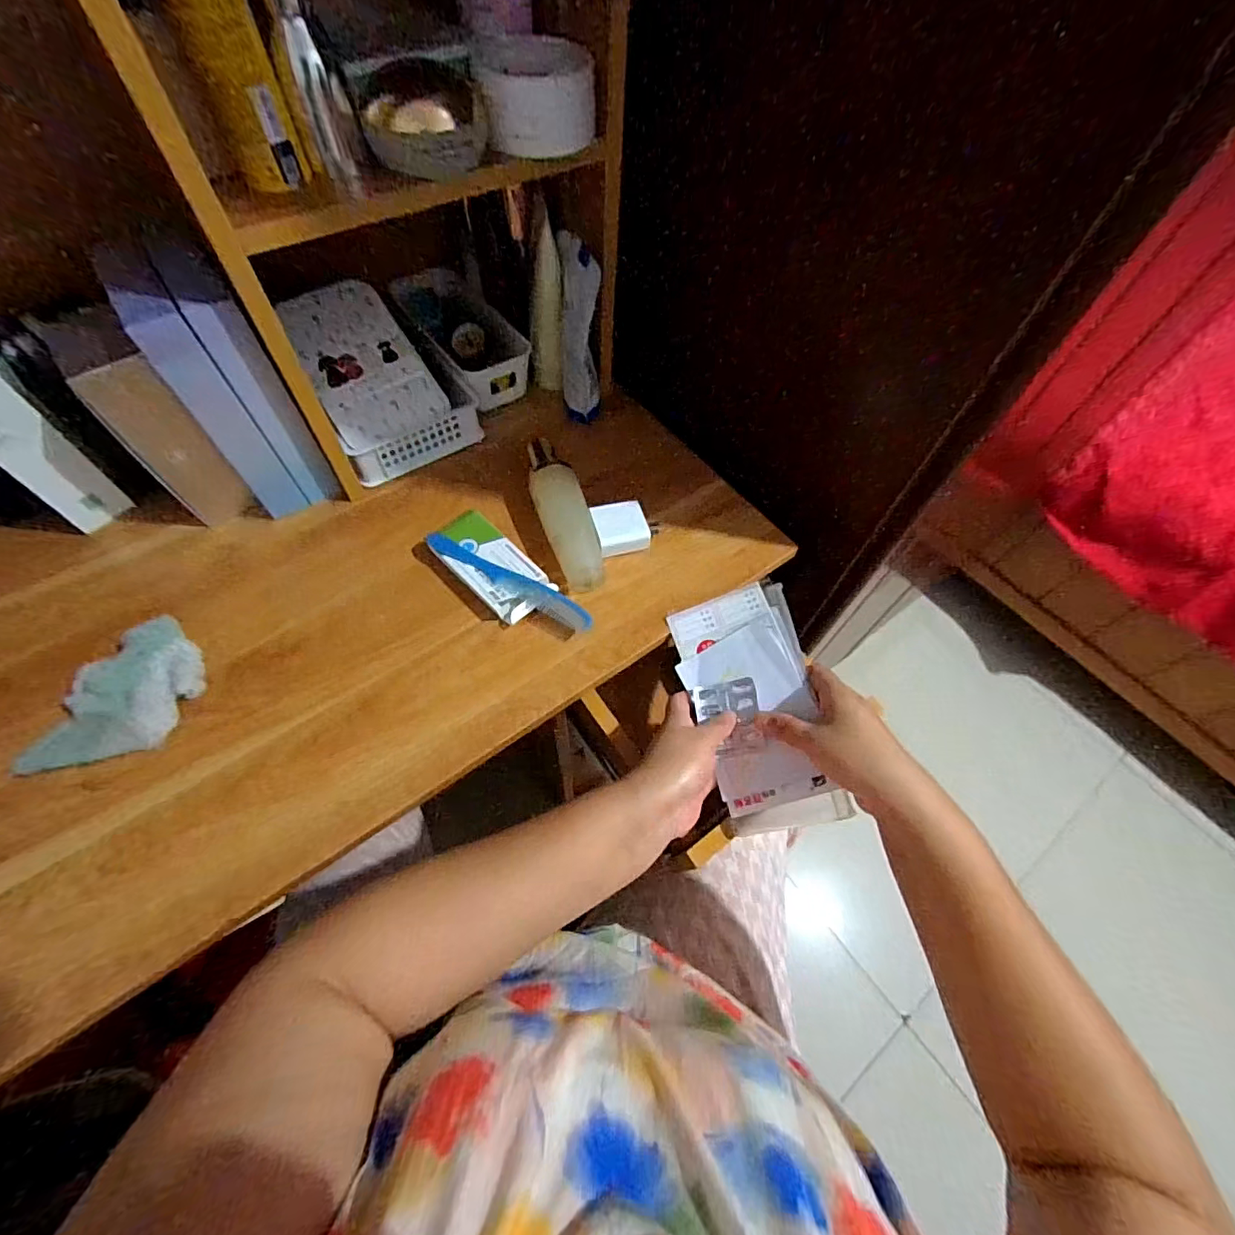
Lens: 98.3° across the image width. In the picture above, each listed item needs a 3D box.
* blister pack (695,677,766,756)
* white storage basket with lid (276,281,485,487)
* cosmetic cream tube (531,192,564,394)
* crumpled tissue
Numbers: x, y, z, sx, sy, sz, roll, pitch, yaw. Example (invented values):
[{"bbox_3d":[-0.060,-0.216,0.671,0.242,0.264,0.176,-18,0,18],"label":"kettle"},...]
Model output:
[{"bbox_3d":[0.095,0.085,0.455,0.052,0.011,0.062,-15,63,18],"label":"blister pack"},{"bbox_3d":[-0.242,-0.247,0.565,0.144,0.125,0.140,-30,66,-19],"label":"white storage basket with lid"},{"bbox_3d":[-0.076,-0.329,0.566,0.035,0.170,0.040,-7,61,-7],"label":"cosmetic cream tube"},{"bbox_3d":[-0.402,0.068,0.437,0.088,0.028,0.139,19,61,8],"label":"crumpled tissue"}]

